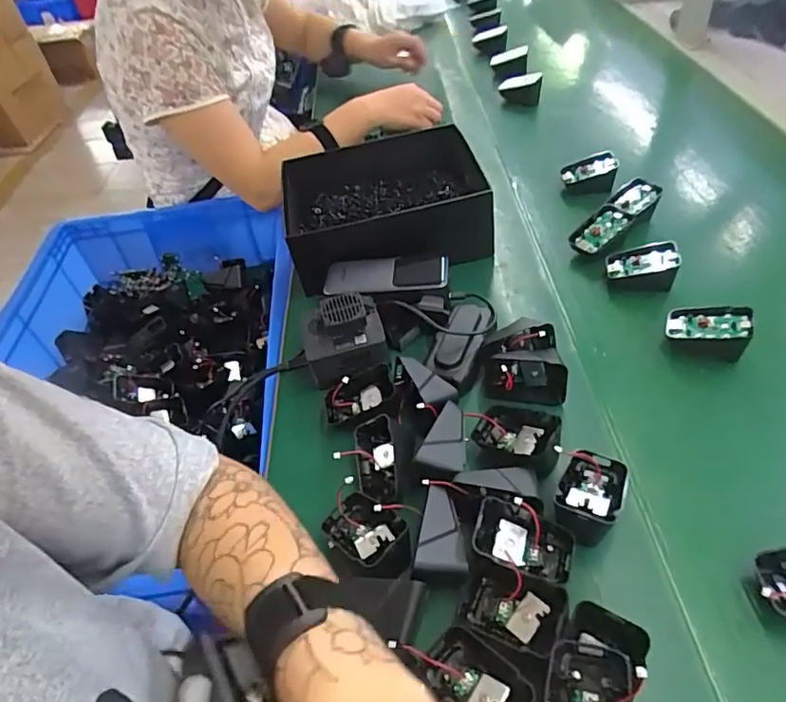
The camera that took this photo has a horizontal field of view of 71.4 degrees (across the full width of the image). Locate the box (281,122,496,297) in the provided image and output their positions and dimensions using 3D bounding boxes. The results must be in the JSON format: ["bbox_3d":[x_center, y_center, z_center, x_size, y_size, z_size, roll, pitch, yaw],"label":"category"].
[{"bbox_3d":[-0.005,-0.184,0.665,0.239,0.086,0.207,-10,45,0],"label":"box"}]

